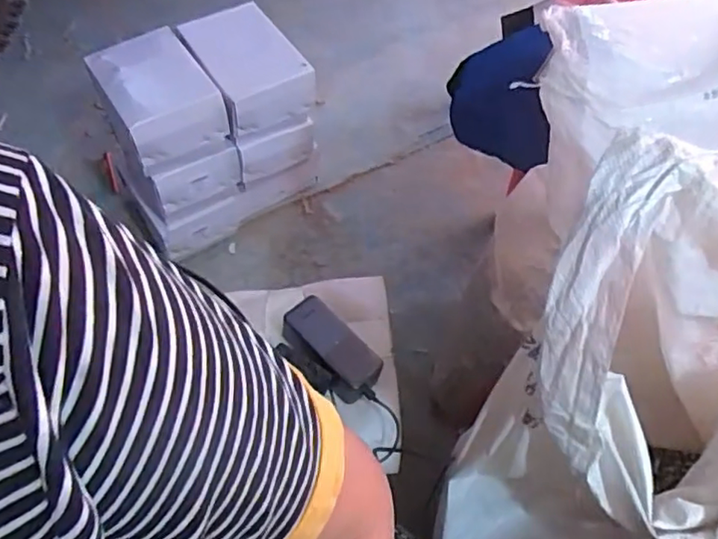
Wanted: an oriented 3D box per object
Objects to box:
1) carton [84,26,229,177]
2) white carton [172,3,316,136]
[{"bbox_3d":[-0.283,-0.238,0.843,0.129,0.093,0.174,-29,64,-19],"label":"carton"},{"bbox_3d":[-0.167,-0.295,0.874,0.131,0.082,0.174,-32,65,-20],"label":"white carton"}]

